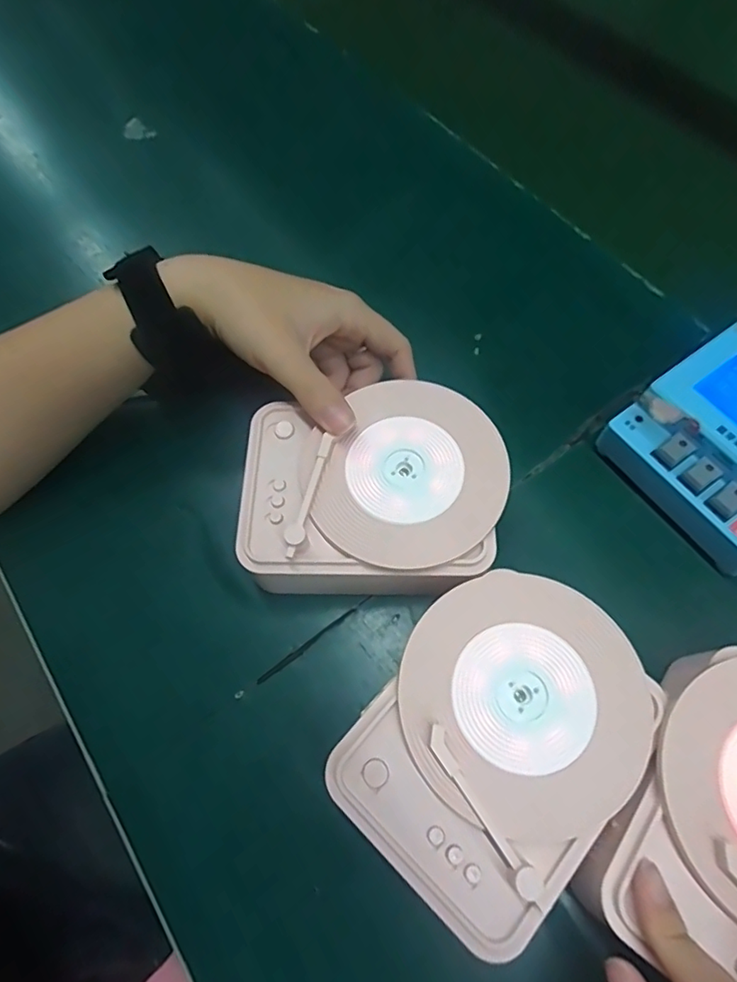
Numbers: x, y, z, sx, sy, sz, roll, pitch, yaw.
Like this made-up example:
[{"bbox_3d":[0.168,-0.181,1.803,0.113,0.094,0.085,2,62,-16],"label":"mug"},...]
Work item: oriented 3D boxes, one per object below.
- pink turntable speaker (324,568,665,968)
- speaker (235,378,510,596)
[{"bbox_3d":[0.055,0.106,0.238,0.100,0.056,0.128,41,73,18],"label":"pink turntable speaker"},{"bbox_3d":[0.003,0.001,0.286,0.131,0.055,0.102,0,66,2],"label":"speaker"}]

